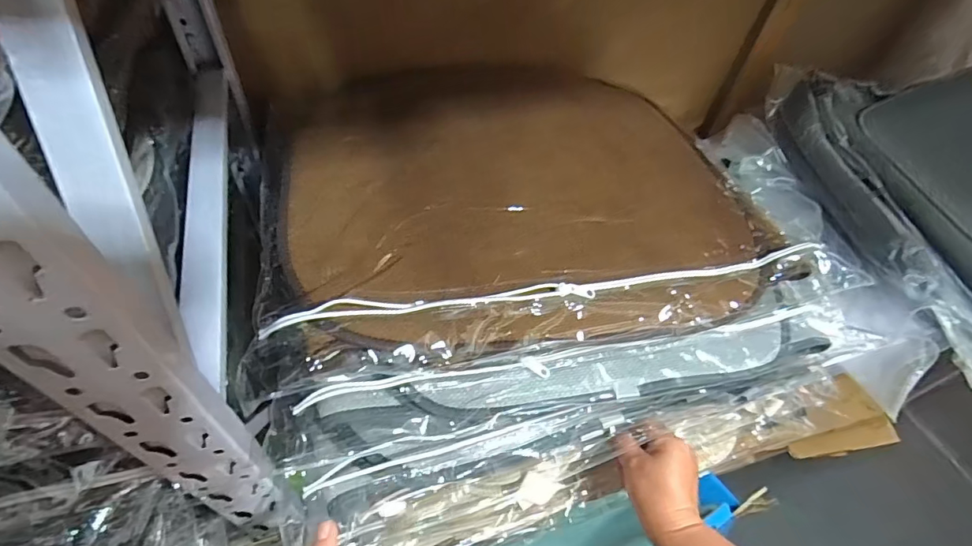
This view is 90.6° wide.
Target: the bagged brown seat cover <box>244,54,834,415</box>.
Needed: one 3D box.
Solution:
[{"bbox_3d":[0.018,-0.132,0.544,0.507,0.065,0.482,-11,53,-15],"label":"bagged brown seat cover"}]

